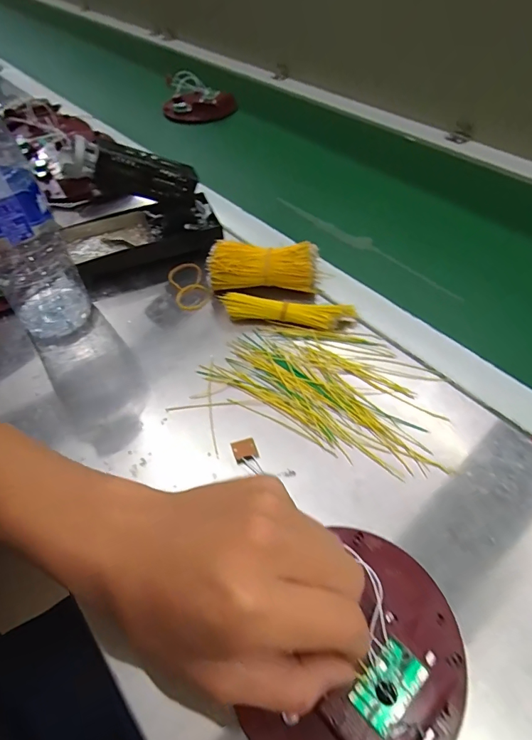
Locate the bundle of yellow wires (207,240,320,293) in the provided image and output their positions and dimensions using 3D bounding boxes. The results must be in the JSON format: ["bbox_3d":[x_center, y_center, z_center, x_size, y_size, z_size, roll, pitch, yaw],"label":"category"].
[{"bbox_3d":[-0.002,-0.097,0.411,0.101,0.040,0.034,-2,51,2],"label":"bundle of yellow wires"}]

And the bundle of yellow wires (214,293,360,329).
[{"bbox_3d":[0.018,-0.052,0.387,0.119,0.021,0.020,8,52,10],"label":"bundle of yellow wires"}]

